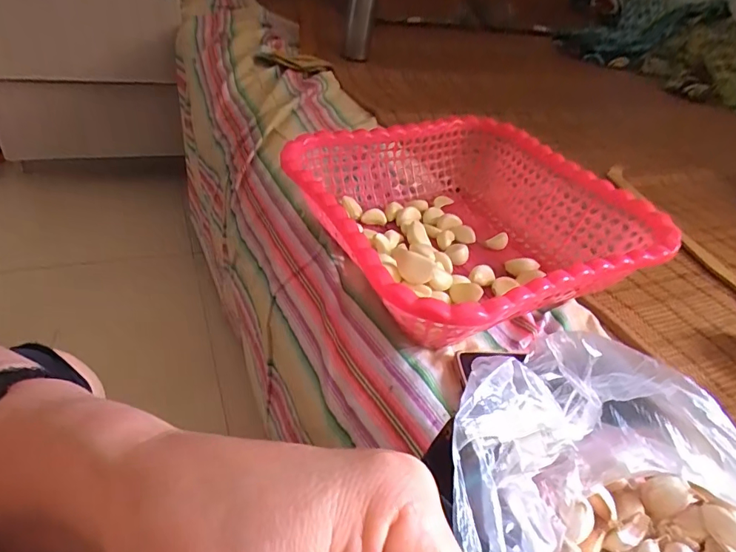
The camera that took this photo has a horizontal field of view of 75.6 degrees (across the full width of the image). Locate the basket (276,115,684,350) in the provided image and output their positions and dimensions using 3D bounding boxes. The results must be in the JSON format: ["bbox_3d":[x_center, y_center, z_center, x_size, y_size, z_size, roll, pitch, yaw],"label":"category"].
[{"bbox_3d":[0.095,-0.052,0.482,0.299,0.094,0.290,-9,43,-24],"label":"basket"}]

